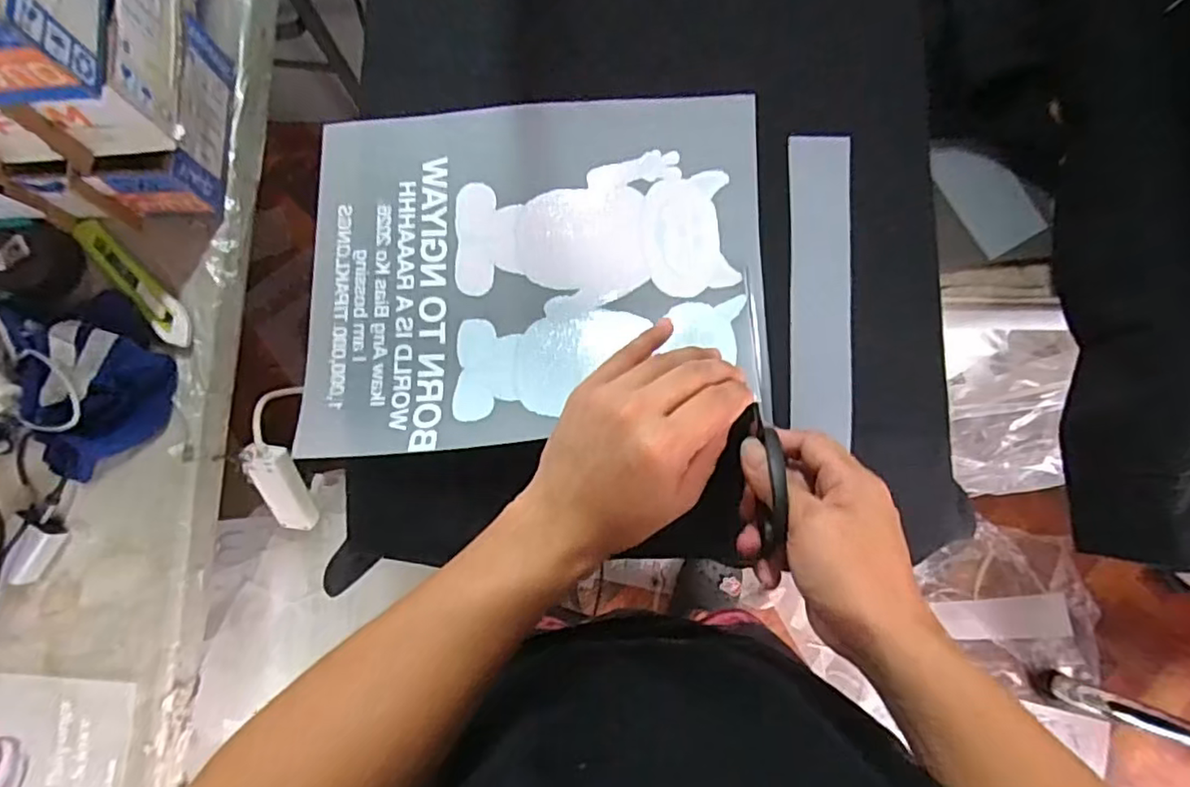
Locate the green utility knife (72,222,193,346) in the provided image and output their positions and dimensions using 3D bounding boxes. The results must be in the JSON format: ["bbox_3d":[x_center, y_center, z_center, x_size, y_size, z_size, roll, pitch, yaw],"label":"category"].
[{"bbox_3d":[-0.411,-0.100,0.558,0.154,0.020,0.026,43,84,7],"label":"green utility knife"}]

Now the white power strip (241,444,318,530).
[{"bbox_3d":[-0.330,0.105,0.664,0.041,0.132,0.024,-1,44,1],"label":"white power strip"}]

